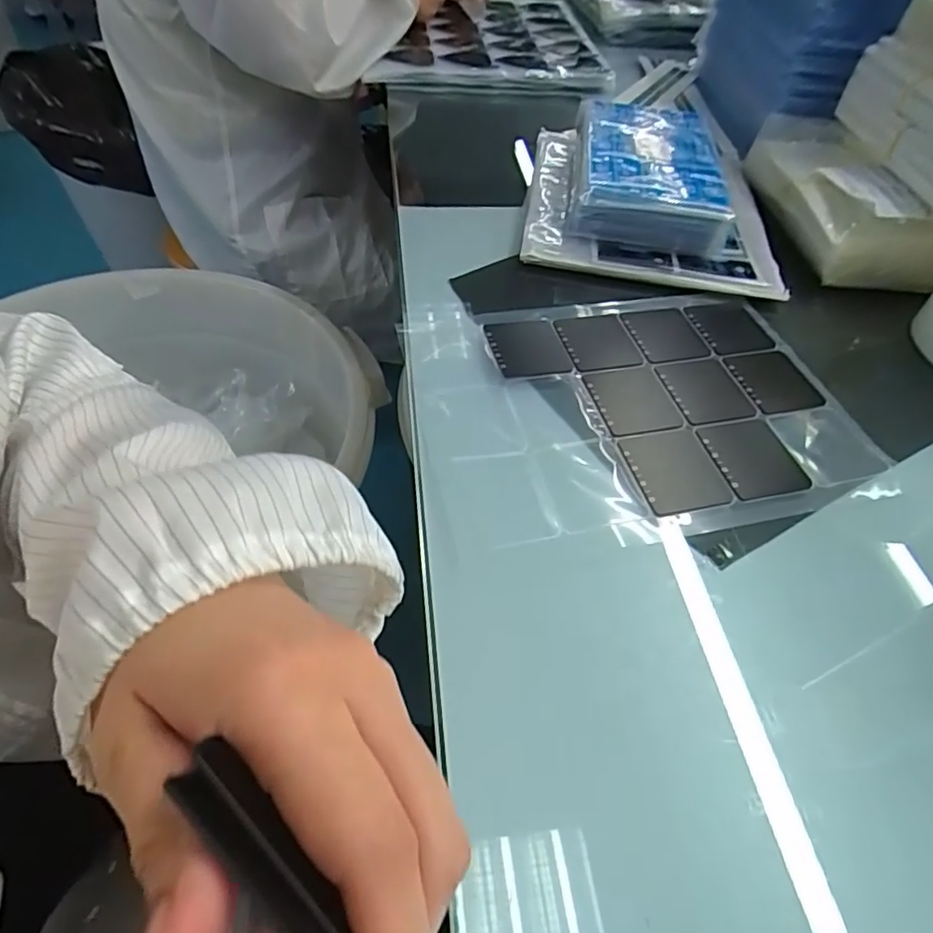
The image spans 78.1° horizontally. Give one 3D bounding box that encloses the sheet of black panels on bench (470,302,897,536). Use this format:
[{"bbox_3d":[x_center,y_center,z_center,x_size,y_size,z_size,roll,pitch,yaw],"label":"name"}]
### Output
[{"bbox_3d":[0.133,-0.046,0.374,0.213,0.008,0.187,-8,52,-12],"label":"sheet of black panels on bench"}]

